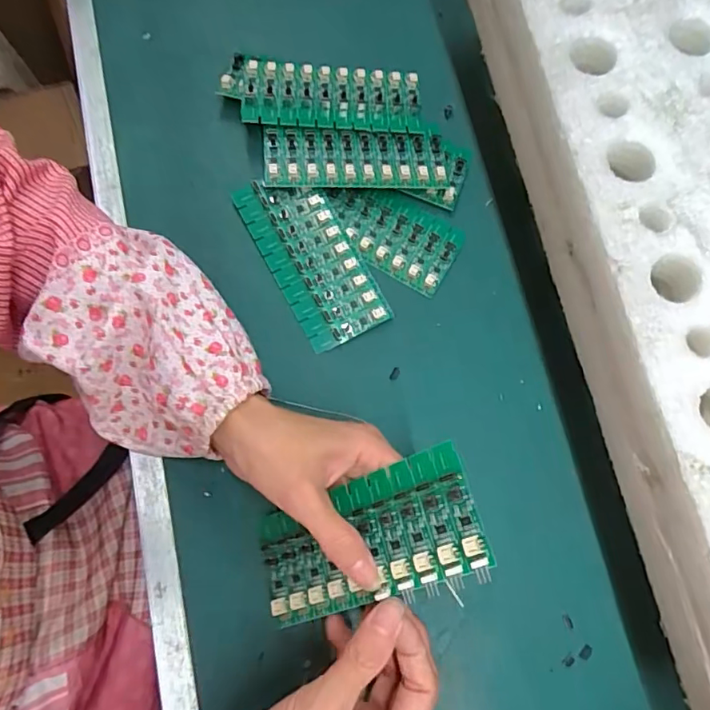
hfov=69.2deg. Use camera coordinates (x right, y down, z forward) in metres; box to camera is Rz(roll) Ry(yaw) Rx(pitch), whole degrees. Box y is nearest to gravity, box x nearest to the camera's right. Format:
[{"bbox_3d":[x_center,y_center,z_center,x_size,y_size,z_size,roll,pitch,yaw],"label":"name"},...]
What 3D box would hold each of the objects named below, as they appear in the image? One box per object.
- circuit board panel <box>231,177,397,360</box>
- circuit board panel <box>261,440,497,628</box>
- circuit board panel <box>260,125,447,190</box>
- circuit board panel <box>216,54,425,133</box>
[{"bbox_3d":[-0.032,-0.072,0.376,0.062,0.008,0.135,-29,83,-4],"label":"circuit board panel"},{"bbox_3d":[0.003,0.103,0.281,0.138,0.008,0.065,-28,60,25],"label":"circuit board panel"},{"bbox_3d":[0.001,-0.149,0.388,0.137,0.008,0.052,-4,76,-8],"label":"circuit board panel"},{"bbox_3d":[-0.026,-0.198,0.397,0.151,0.011,0.063,7,75,-3],"label":"circuit board panel"}]

